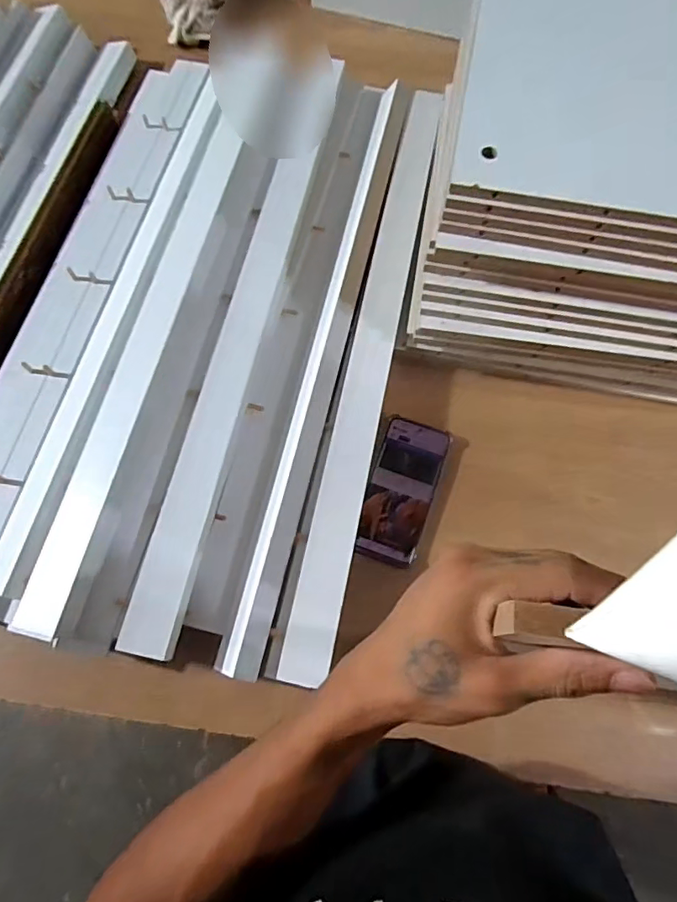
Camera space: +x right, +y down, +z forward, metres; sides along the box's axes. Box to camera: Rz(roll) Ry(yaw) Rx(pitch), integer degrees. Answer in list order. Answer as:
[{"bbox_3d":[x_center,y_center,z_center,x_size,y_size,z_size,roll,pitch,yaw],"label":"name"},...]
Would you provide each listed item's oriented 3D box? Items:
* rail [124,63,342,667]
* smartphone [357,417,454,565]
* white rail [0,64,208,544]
[{"bbox_3d":[-0.098,-0.161,0.586,0.059,0.025,0.737,12,71,3],"label":"rail"},{"bbox_3d":[0.070,0.042,0.581,0.074,0.009,0.165,19,72,6],"label":"smartphone"},{"bbox_3d":[-0.316,-0.194,0.626,0.115,0.030,0.744,14,71,4],"label":"white rail"}]

